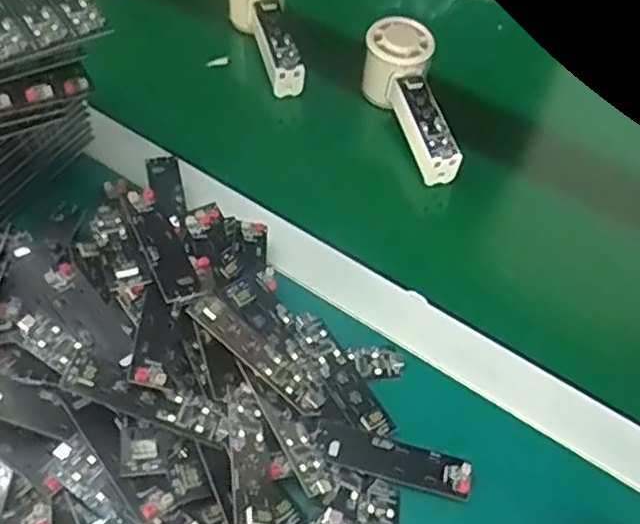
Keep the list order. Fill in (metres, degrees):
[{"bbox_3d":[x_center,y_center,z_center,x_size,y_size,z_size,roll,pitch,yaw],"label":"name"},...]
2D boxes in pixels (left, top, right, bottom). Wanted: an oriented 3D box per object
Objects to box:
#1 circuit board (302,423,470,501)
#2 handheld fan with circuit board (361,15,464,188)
[{"bbox_3d":[0.039,0.113,0.389,0.094,0.008,0.024,13,52,6],"label":"circuit board"},{"bbox_3d":[0.079,-0.131,0.575,0.054,0.058,0.159,-12,67,-13],"label":"handheld fan with circuit board"}]

